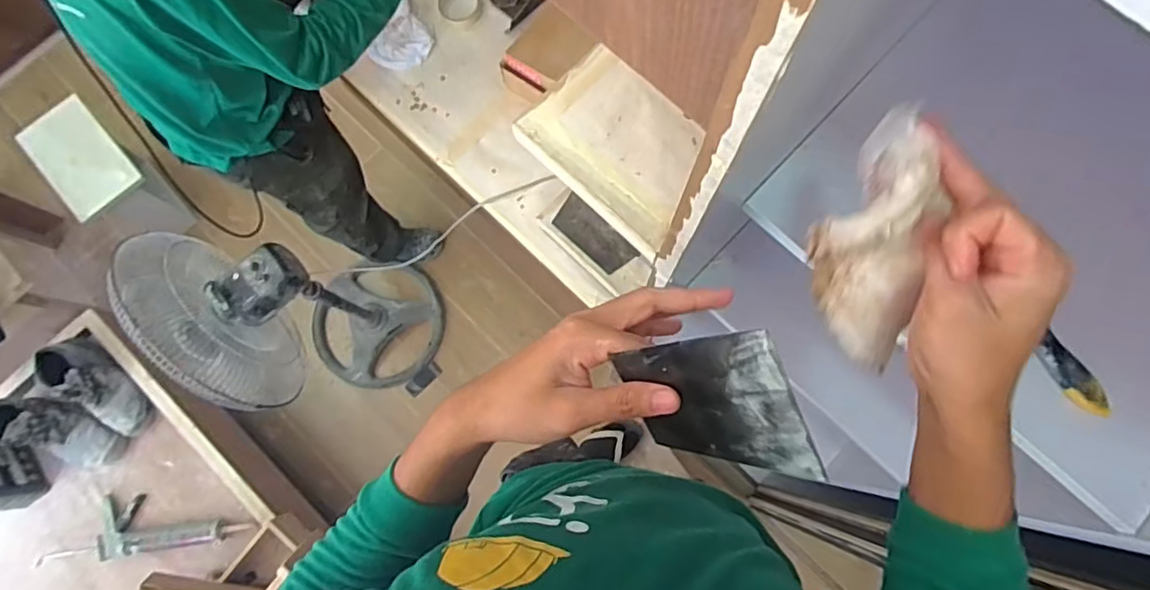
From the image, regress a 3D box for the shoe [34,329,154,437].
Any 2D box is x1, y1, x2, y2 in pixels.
[{"bbox_3d":[-1.091,0.196,1.387,0.274,0.152,0.095,40,81,9],"label":"shoe"}]

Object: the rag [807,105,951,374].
[{"bbox_3d":[0.179,-0.029,0.390,0.062,0.170,0.064,-11,41,-2],"label":"rag"}]

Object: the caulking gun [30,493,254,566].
[{"bbox_3d":[-0.946,0.504,1.368,0.399,0.080,0.127,-10,77,-1],"label":"caulking gun"}]

